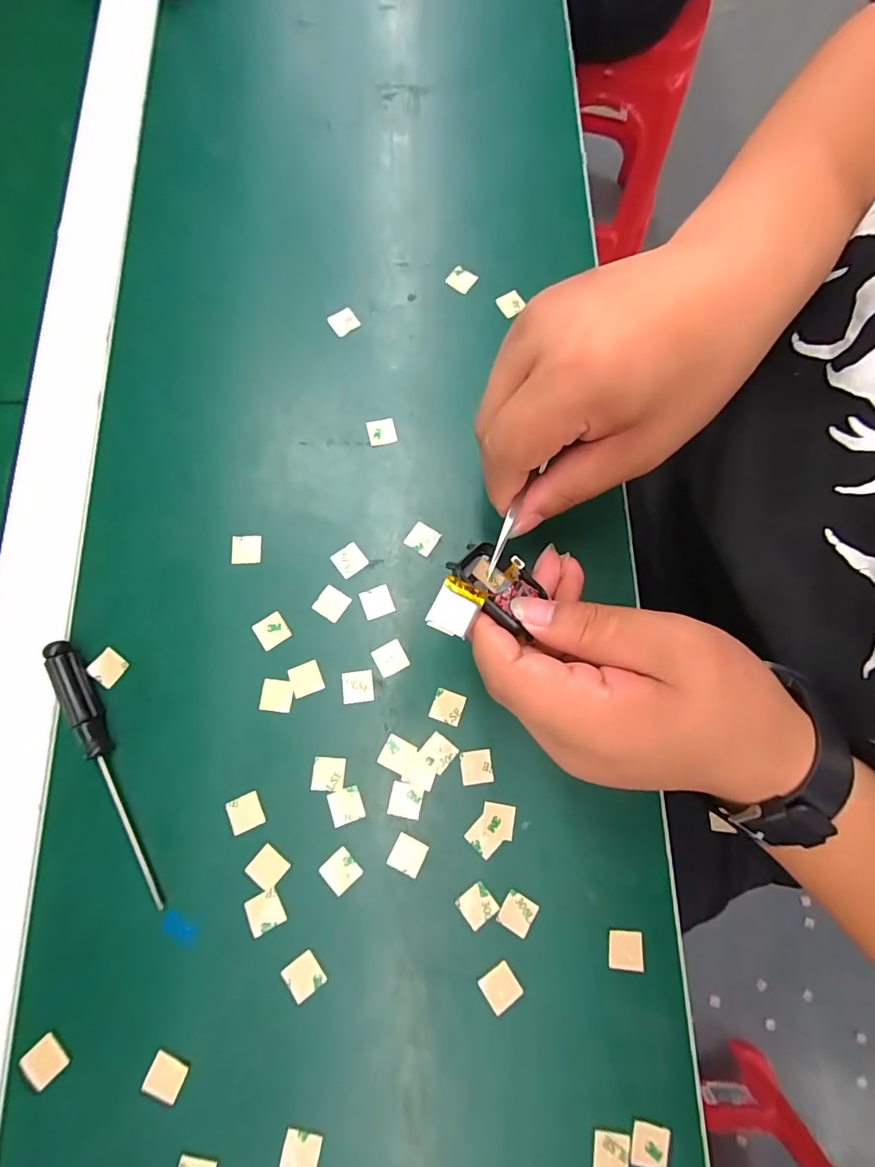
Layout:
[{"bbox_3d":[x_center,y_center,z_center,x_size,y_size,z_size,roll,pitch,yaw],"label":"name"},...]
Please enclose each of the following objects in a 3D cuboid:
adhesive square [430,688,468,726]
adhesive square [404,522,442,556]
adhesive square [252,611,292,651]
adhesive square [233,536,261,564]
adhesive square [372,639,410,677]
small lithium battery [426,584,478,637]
[{"bbox_3d":[0.005,0.063,0.246,0.015,0.004,0.016,19,76,1],"label":"adhesive square"},{"bbox_3d":[-0.008,-0.025,0.263,0.015,0.004,0.016,31,78,6],"label":"adhesive square"},{"bbox_3d":[-0.086,0.024,0.250,0.015,0.004,0.016,-34,80,-8],"label":"adhesive square"},{"bbox_3d":[-0.103,-0.019,0.259,0.015,0.004,0.016,-1,77,-1],"label":"adhesive square"},{"bbox_3d":[-0.024,0.038,0.248,0.016,0.004,0.016,-28,79,-7],"label":"adhesive square"},{"bbox_3d":[0.006,0.012,0.199,0.017,0.004,0.016,28,97,0],"label":"small lithium battery"}]

